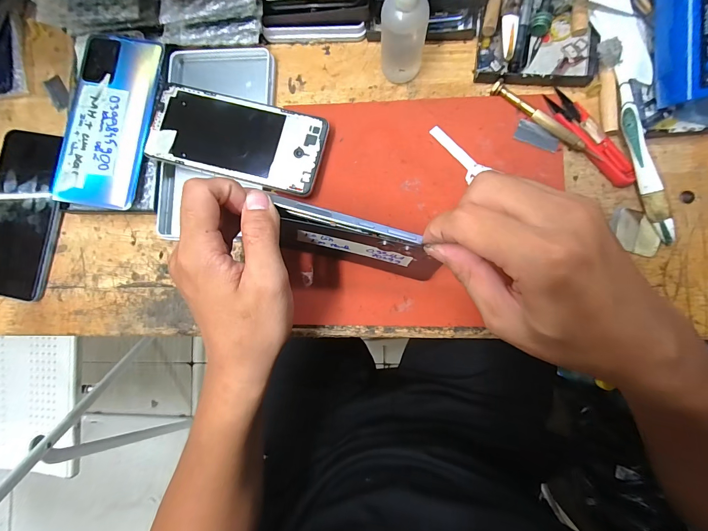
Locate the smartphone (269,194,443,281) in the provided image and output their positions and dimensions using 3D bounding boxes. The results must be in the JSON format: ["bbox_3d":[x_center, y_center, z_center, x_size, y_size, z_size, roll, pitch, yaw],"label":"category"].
[{"bbox_3d":[0.003,-0.016,0.259,0.129,0.083,0.014,14,74,3],"label":"smartphone"}]

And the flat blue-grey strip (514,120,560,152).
[{"bbox_3d":[0.159,-0.112,0.289,0.036,0.004,0.017,25,101,9],"label":"flat blue-grey strip"}]

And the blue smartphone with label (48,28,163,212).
[{"bbox_3d":[-0.221,-0.132,0.304,0.069,0.012,0.156,8,85,-8],"label":"blue smartphone with label"}]

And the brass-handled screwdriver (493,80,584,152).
[{"bbox_3d":[0.157,-0.128,0.284,0.091,0.012,0.010,39,92,3],"label":"brass-handled screwdriver"}]

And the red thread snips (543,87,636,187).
[{"bbox_3d":[0.202,-0.109,0.282,0.026,0.010,0.099,-38,88,3],"label":"red thread snips"}]

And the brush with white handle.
[{"bbox_3d":[0.235,-0.082,0.271,0.017,0.021,0.133,-16,89,3],"label":"brush with white handle"}]

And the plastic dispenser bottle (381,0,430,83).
[{"bbox_3d":[0.040,-0.182,0.262,0.037,0.095,0.032,7,87,6],"label":"plastic dispenser bottle"}]

